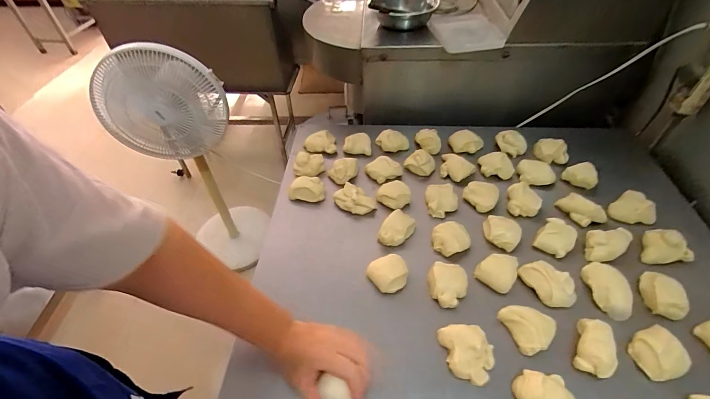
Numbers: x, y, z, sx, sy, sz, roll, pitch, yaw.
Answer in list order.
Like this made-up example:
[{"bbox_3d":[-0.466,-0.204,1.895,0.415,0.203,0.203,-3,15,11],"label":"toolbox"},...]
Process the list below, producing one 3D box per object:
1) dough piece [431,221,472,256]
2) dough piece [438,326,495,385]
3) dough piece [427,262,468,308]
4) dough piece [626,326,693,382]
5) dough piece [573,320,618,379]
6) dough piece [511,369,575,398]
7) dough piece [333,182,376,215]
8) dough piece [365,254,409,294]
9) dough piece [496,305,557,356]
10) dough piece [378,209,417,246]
[{"bbox_3d":[0.163,0.068,0.604,0.060,0.034,0.063,-5,47,-3],"label":"dough piece"},{"bbox_3d":[0.154,0.207,0.474,0.062,0.032,0.072,-11,47,-8],"label":"dough piece"},{"bbox_3d":[0.142,0.133,0.546,0.060,0.032,0.065,-1,47,1],"label":"dough piece"},{"bbox_3d":[0.399,0.201,0.460,0.054,0.036,0.061,-11,47,-8],"label":"dough piece"},{"bbox_3d":[0.324,0.199,0.471,0.046,0.037,0.073,18,50,18],"label":"dough piece"},{"bbox_3d":[0.237,0.244,0.435,0.073,0.028,0.053,20,51,20],"label":"dough piece"},{"bbox_3d":[-0.001,0.000,0.672,0.080,0.040,0.055,31,55,27],"label":"dough piece"},{"bbox_3d":[0.054,0.122,0.554,0.055,0.038,0.051,-1,47,1],"label":"dough piece"},{"bbox_3d":[0.245,0.179,0.497,0.059,0.038,0.070,-17,49,-14],"label":"dough piece"},{"bbox_3d":[0.074,0.055,0.620,0.045,0.033,0.067,25,52,23],"label":"dough piece"}]

